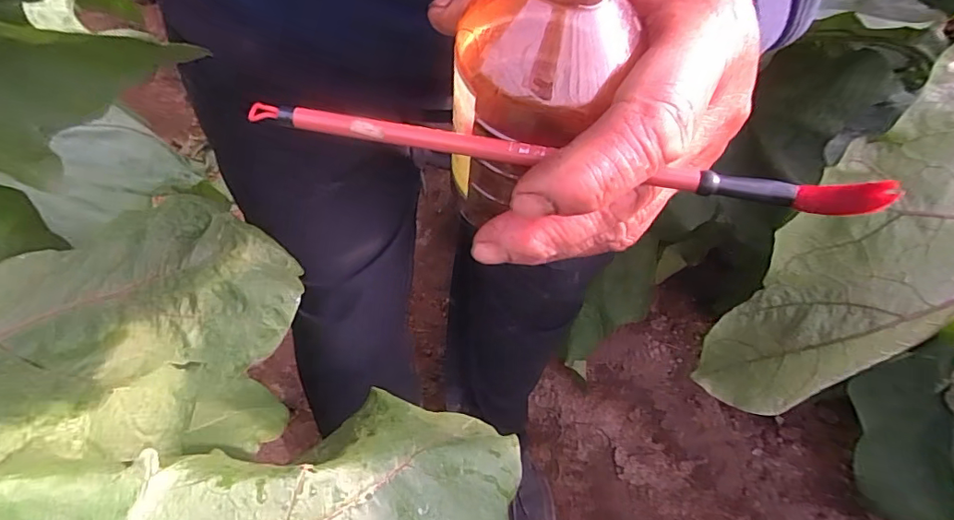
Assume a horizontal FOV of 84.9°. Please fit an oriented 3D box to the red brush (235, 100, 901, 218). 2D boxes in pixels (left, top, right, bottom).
[{"bbox_3d":[0.020,-0.033,0.162,0.191,0.017,0.012,10,46,7],"label":"red brush"}]

